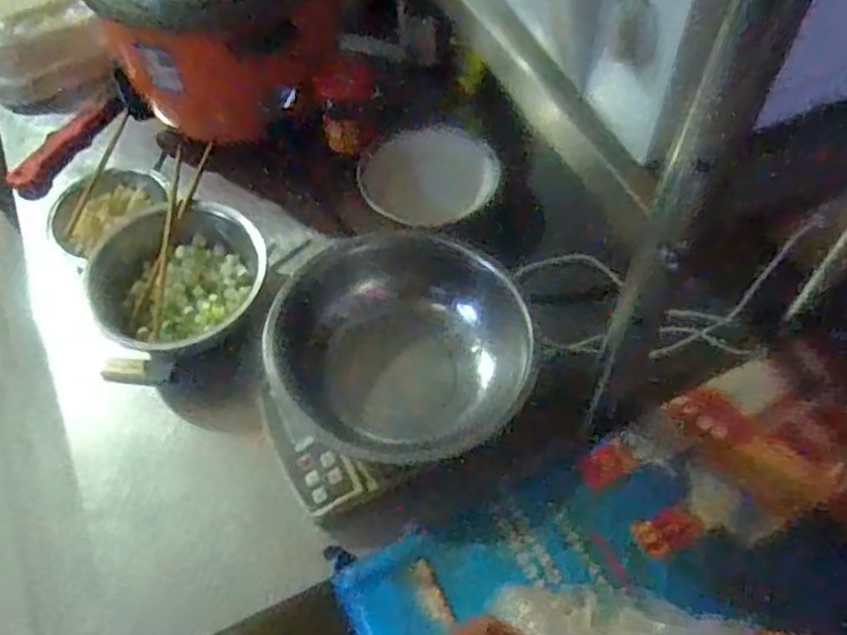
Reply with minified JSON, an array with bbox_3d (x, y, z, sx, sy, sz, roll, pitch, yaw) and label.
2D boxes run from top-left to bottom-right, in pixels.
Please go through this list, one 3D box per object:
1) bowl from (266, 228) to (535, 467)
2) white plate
[{"bbox_3d":[-0.016,0.024,0.692,0.226,0.100,0.193,-6,58,-2],"label":"bowl"},{"bbox_3d":[0.006,-0.171,0.862,0.152,0.016,0.126,-25,77,2],"label":"white plate"}]

